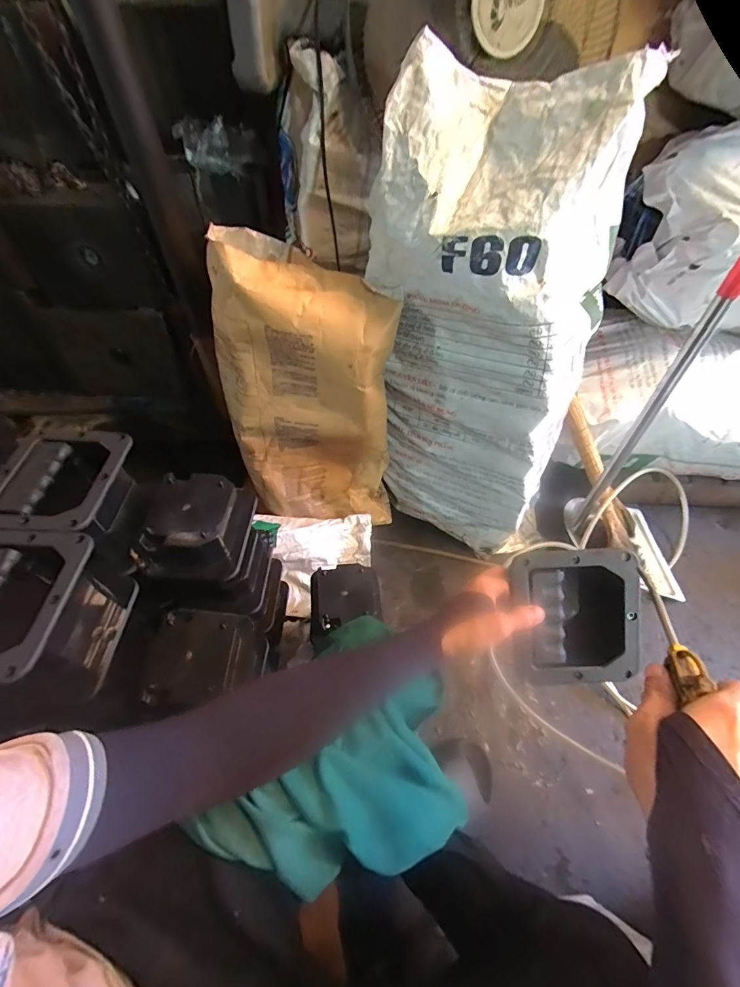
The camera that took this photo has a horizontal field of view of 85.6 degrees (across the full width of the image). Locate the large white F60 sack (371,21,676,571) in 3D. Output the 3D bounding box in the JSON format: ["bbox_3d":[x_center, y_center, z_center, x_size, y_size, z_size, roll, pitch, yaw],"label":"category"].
[{"bbox_3d":[0.210,-0.256,0.798,0.404,0.775,0.244,28,58,18],"label":"large white F60 sack"}]

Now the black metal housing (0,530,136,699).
[{"bbox_3d":[-0.366,0.137,0.440,0.137,0.130,0.150,3,54,1],"label":"black metal housing"}]

